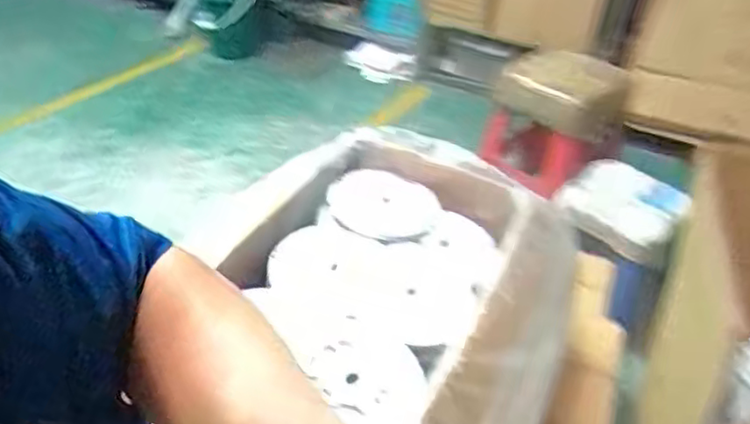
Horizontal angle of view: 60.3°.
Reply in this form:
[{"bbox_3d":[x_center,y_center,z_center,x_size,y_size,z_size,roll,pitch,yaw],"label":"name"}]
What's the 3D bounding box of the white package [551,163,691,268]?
[{"bbox_3d":[0.584,-0.007,1.556,0.268,0.154,0.162,28,44,31],"label":"white package"}]

